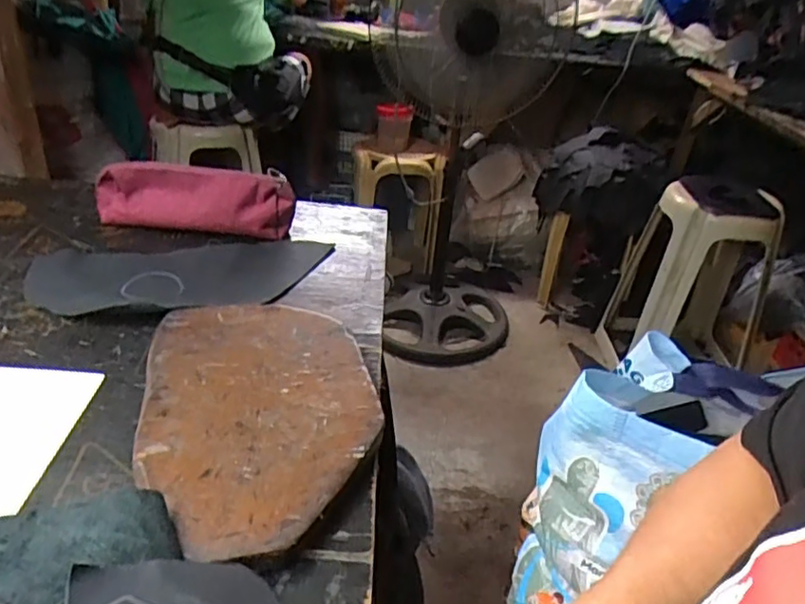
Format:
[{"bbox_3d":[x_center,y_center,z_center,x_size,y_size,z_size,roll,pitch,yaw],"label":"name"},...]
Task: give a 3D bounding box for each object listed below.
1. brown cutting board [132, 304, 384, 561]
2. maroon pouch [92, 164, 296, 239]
[{"bbox_3d":[-0.112,0.083,0.485,0.174,0.022,0.271,-4,32,-15],"label":"brown cutting board"},{"bbox_3d":[-0.265,-0.131,0.772,0.247,0.078,0.047,5,31,0],"label":"maroon pouch"}]

